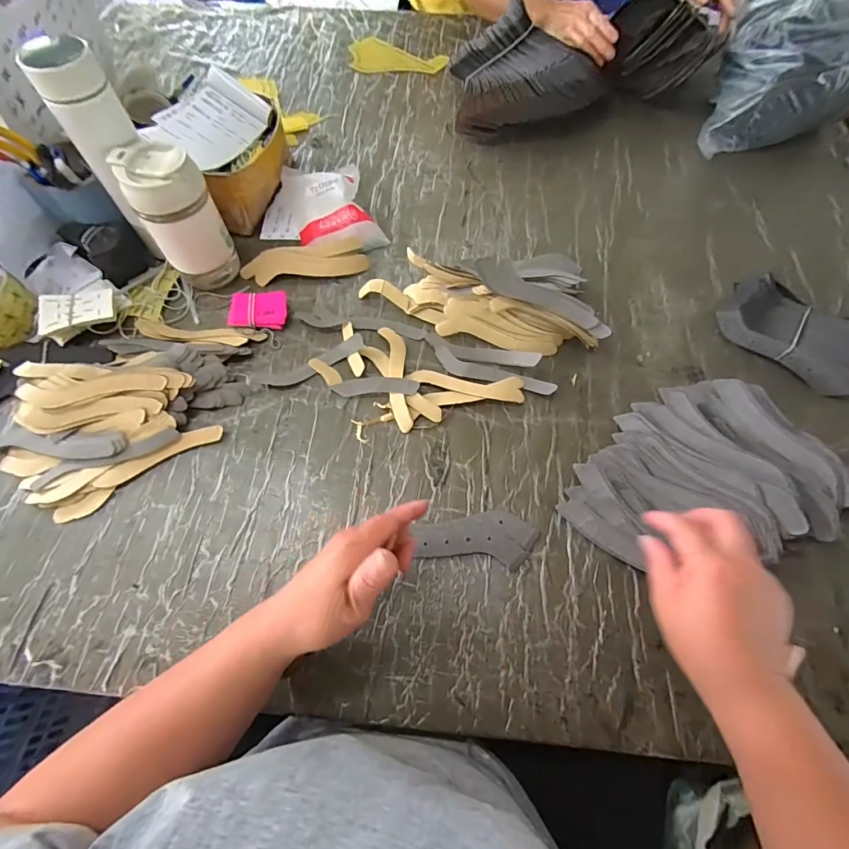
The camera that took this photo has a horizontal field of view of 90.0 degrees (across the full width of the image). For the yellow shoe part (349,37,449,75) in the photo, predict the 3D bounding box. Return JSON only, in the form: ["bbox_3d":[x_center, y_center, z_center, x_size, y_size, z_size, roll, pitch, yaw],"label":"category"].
[{"bbox_3d":[-0.054,-0.704,0.818,0.191,0.007,0.108,13,65,6],"label":"yellow shoe part"}]

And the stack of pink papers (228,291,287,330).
[{"bbox_3d":[-0.212,-0.145,0.546,0.069,0.020,0.050,-1,64,-1],"label":"stack of pink papers"}]

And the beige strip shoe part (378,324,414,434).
[{"bbox_3d":[-0.032,-0.061,0.509,0.028,0.011,0.148,-8,65,-4],"label":"beige strip shoe part"}]

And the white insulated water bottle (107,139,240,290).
[{"bbox_3d":[-0.292,-0.248,0.517,0.083,0.149,0.069,-33,69,-15],"label":"white insulated water bottle"}]

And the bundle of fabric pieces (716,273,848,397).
[{"bbox_3d":[0.451,-0.109,0.514,0.173,0.040,0.097,39,70,17],"label":"bundle of fabric pieces"}]

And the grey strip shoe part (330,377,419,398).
[{"bbox_3d":[-0.058,-0.045,0.498,0.100,0.005,0.023,-2,78,9],"label":"grey strip shoe part"}]

